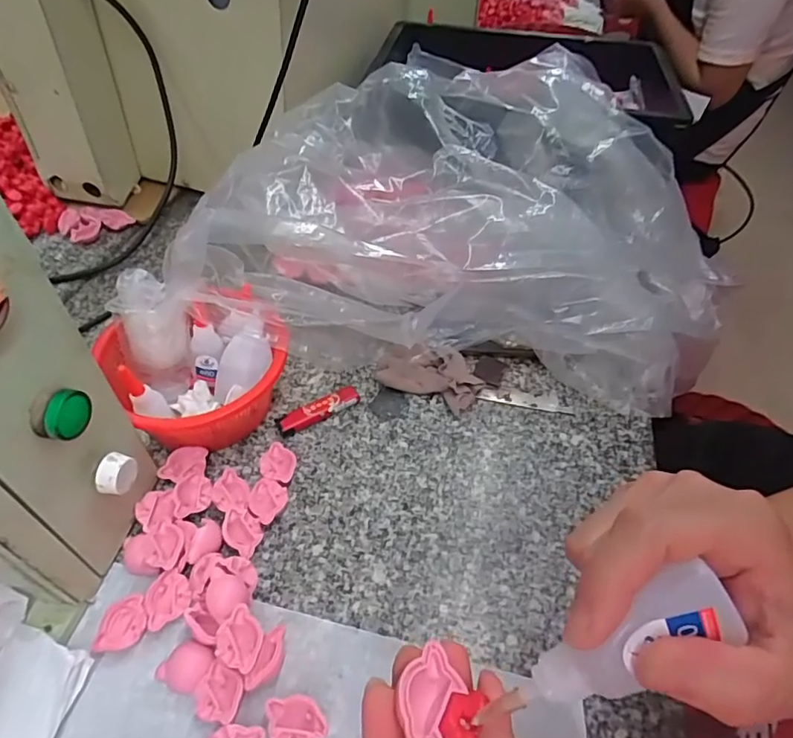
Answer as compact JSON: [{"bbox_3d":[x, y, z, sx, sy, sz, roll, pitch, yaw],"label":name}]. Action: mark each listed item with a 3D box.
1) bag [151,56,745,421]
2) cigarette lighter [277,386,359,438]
[{"bbox_3d":[0.098,-0.163,0.562,0.519,0.166,0.394,3,47,0],"label":"bag"},{"bbox_3d":[-0.069,0.037,0.472,0.075,0.012,0.021,-22,52,-21],"label":"cigarette lighter"}]

